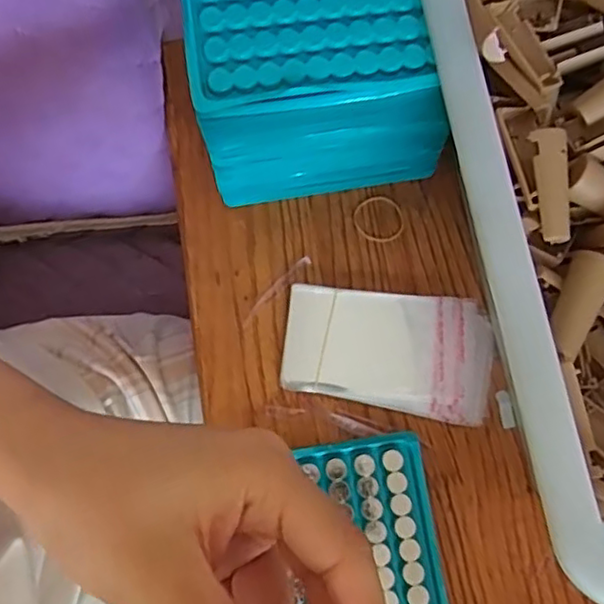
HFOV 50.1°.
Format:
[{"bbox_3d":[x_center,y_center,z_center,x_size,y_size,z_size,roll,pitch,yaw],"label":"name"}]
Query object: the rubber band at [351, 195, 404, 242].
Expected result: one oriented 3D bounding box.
[{"bbox_3d":[0.048,-0.051,0.402,0.030,0.004,0.031,0,76,1],"label":"rubber band"}]

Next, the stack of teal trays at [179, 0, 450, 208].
[{"bbox_3d":[0.008,-0.123,0.357,0.123,0.122,0.097,-8,76,0],"label":"stack of teal trays"}]

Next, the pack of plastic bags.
[{"bbox_3d":[0.050,0.029,0.377,0.117,0.008,0.067,8,76,3],"label":"pack of plastic bags"}]

